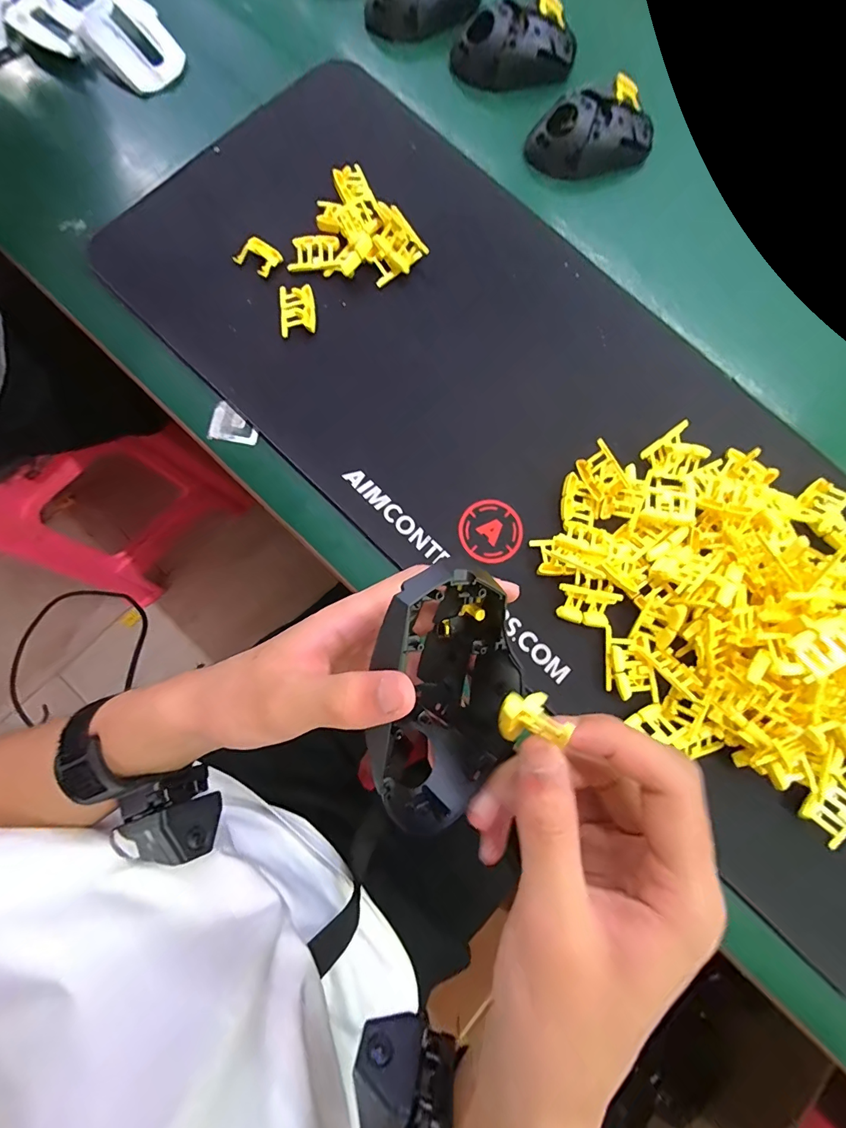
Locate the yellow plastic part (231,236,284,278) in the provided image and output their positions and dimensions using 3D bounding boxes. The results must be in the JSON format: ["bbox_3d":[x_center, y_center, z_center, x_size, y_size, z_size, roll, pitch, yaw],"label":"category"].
[{"bbox_3d":[-0.133,-0.248,0.348,0.031,0.009,0.025,31,79,1],"label":"yellow plastic part"}]

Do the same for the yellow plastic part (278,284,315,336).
[{"bbox_3d":[-0.099,-0.202,0.342,0.027,0.013,0.041,-5,81,-7],"label":"yellow plastic part"}]

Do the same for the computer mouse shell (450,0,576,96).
[{"bbox_3d":[0.085,-0.474,0.401,0.116,0.042,0.049,-4,80,-6],"label":"computer mouse shell"}]

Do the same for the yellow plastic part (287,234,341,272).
[{"bbox_3d":[-0.087,-0.251,0.350,0.041,0.008,0.025,0,80,-6],"label":"yellow plastic part"}]

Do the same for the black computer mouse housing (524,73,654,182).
[{"bbox_3d":[0.155,-0.385,0.387,0.112,0.037,0.070,-25,83,-9],"label":"black computer mouse housing"}]

